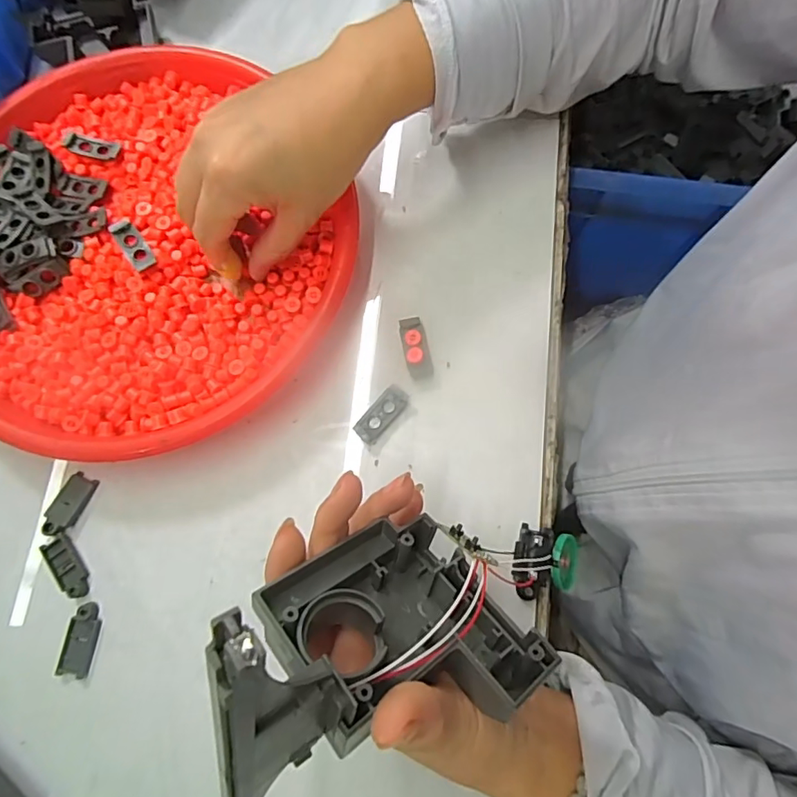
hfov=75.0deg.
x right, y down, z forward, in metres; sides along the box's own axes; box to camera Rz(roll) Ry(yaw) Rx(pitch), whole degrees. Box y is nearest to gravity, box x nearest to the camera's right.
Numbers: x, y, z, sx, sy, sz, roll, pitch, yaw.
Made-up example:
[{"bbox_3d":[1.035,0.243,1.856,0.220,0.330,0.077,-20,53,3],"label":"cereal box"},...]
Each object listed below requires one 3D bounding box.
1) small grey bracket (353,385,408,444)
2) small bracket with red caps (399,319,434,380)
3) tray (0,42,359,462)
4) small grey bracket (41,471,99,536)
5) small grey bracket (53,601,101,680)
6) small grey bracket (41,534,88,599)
[{"bbox_3d":[-0.010,0.009,0.290,0.014,0.007,0.033,39,81,10],"label":"small grey bracket"},{"bbox_3d":[0.010,-0.029,0.297,0.013,0.010,0.036,-13,76,-1],"label":"small bracket with red caps"},{"bbox_3d":[-0.153,-0.092,0.307,0.242,0.034,0.251,-1,77,2],"label":"tray"},{"bbox_3d":[-0.182,0.058,0.287,0.017,0.006,0.034,23,79,8],"label":"small grey bracket"},{"bbox_3d":[-0.165,0.126,0.270,0.016,0.004,0.035,8,77,4],"label":"small grey bracket"},{"bbox_3d":[-0.178,0.091,0.279,0.014,0.004,0.035,-36,78,-6],"label":"small grey bracket"}]

